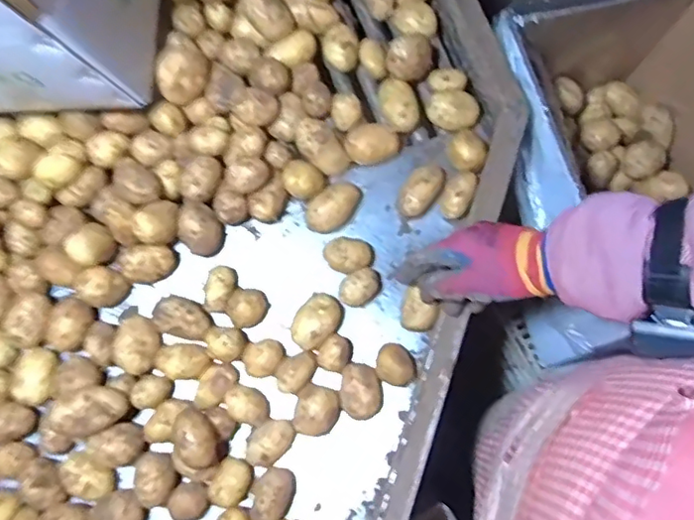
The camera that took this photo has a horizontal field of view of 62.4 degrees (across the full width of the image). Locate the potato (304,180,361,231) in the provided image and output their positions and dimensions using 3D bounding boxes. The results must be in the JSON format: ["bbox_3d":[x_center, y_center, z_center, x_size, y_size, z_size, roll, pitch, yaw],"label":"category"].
[{"bbox_3d":[-0.014,-0.060,0.647,0.041,0.035,0.069,39,78,12],"label":"potato"}]

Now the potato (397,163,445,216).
[{"bbox_3d":[0.084,-0.077,0.647,0.042,0.038,0.070,37,77,12],"label":"potato"}]

